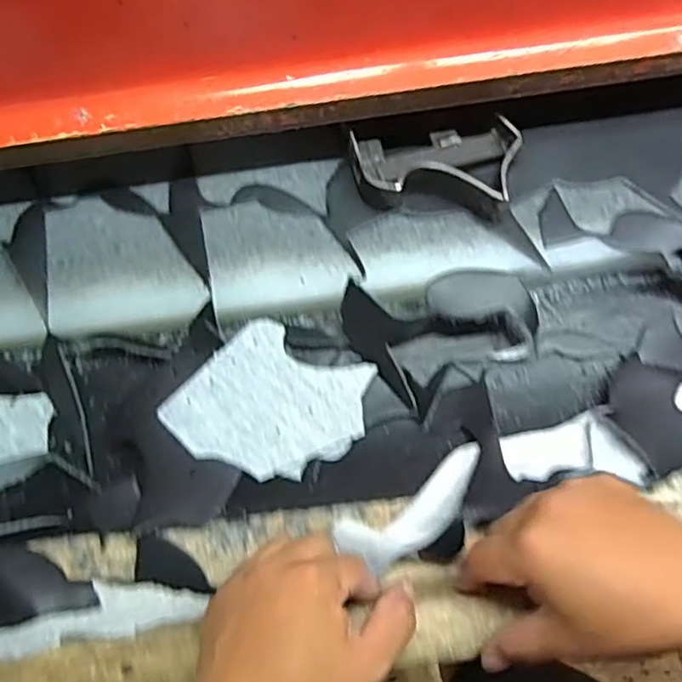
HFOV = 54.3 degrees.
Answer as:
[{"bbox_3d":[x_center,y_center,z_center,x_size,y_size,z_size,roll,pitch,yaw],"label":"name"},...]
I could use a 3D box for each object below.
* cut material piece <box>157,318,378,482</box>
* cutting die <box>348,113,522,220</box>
[{"bbox_3d":[-0.048,0.042,0.457,0.121,0.006,0.100,23,73,4],"label":"cut material piece"},{"bbox_3d":[0.063,-0.124,0.466,0.112,0.035,0.063,8,74,4],"label":"cutting die"}]

